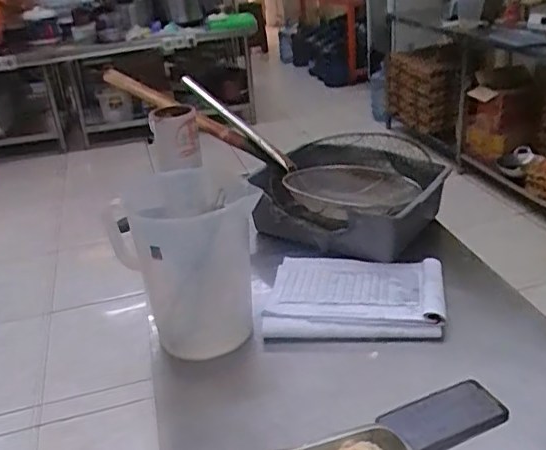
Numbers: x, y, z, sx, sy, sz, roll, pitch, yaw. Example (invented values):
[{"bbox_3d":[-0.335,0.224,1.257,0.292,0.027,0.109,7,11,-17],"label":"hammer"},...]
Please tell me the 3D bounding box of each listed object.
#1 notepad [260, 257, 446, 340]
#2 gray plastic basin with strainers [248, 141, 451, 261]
[{"bbox_3d":[0.147,0.121,1.083,0.312,0.030,0.252,-1,26,13],"label":"notepad"},{"bbox_3d":[0.164,-0.066,1.341,0.414,0.146,0.322,2,28,13],"label":"gray plastic basin with strainers"}]

